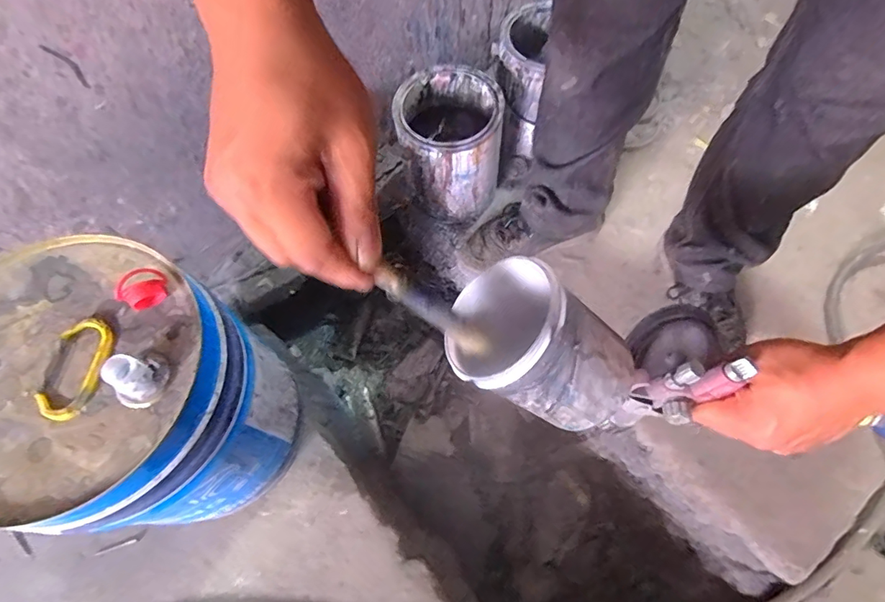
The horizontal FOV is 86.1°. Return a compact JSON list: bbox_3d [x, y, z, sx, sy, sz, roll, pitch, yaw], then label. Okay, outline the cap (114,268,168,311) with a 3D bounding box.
[{"bbox_3d":[-0.271,-0.011,0.430,0.022,0.031,0.038,30,71,13],"label":"cap"}]

